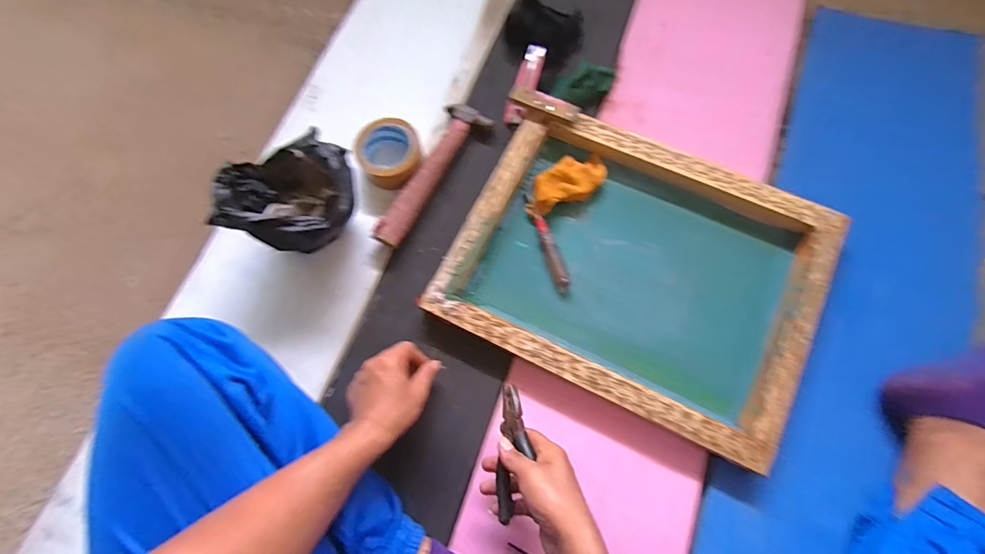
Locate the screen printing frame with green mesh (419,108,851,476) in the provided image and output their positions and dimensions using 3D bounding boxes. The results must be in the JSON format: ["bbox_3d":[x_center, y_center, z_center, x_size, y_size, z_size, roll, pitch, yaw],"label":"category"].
[{"bbox_3d":[0.196,-0.021,0.623,0.477,0.044,0.371,25,78,8],"label":"screen printing frame with green mesh"}]

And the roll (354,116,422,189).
[{"bbox_3d":[-0.160,-0.194,0.699,0.098,0.047,0.105,-27,76,-5],"label":"roll"}]

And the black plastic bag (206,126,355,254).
[{"bbox_3d":[-0.267,-0.110,0.623,0.149,0.138,0.160,18,75,8],"label":"black plastic bag"}]

